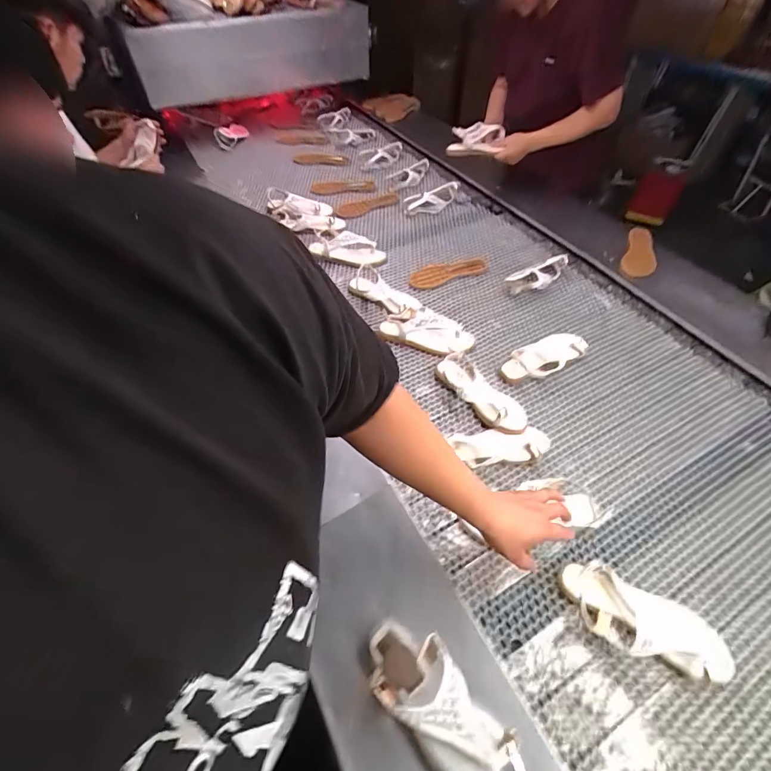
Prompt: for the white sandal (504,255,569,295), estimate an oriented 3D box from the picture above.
[{"bbox_3d":[0.430,-0.307,1.059,0.195,0.063,0.072,-19,54,-14],"label":"white sandal"}]

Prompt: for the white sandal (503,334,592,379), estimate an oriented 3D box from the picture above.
[{"bbox_3d":[0.363,-0.063,0.898,0.202,0.057,0.093,-23,55,-17],"label":"white sandal"}]

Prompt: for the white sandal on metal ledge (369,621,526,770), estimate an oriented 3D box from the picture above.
[{"bbox_3d":[0.074,0.411,0.486,0.230,0.060,0.100,39,64,23],"label":"white sandal on metal ledge"}]

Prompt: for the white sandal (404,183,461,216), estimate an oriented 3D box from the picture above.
[{"bbox_3d":[0.164,-0.661,1.374,0.250,0.085,0.069,-25,59,-16],"label":"white sandal"}]

